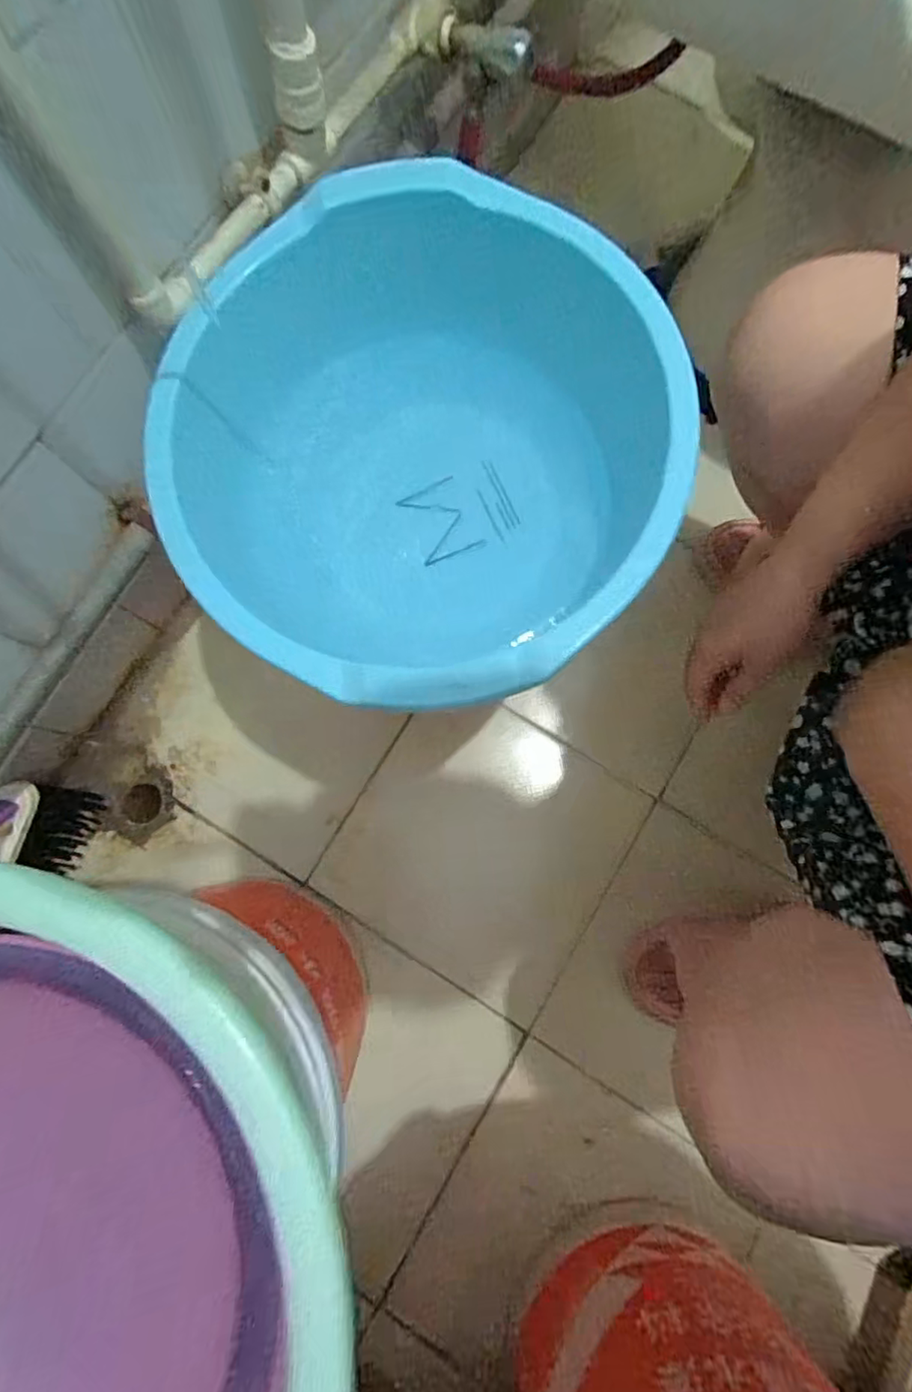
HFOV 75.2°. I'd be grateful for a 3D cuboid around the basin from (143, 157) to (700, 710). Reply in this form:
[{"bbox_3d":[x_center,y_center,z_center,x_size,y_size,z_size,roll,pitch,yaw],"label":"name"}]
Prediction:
[{"bbox_3d":[-0.026,-0.165,0.437,0.338,0.152,0.339,0,80,2],"label":"basin"}]

